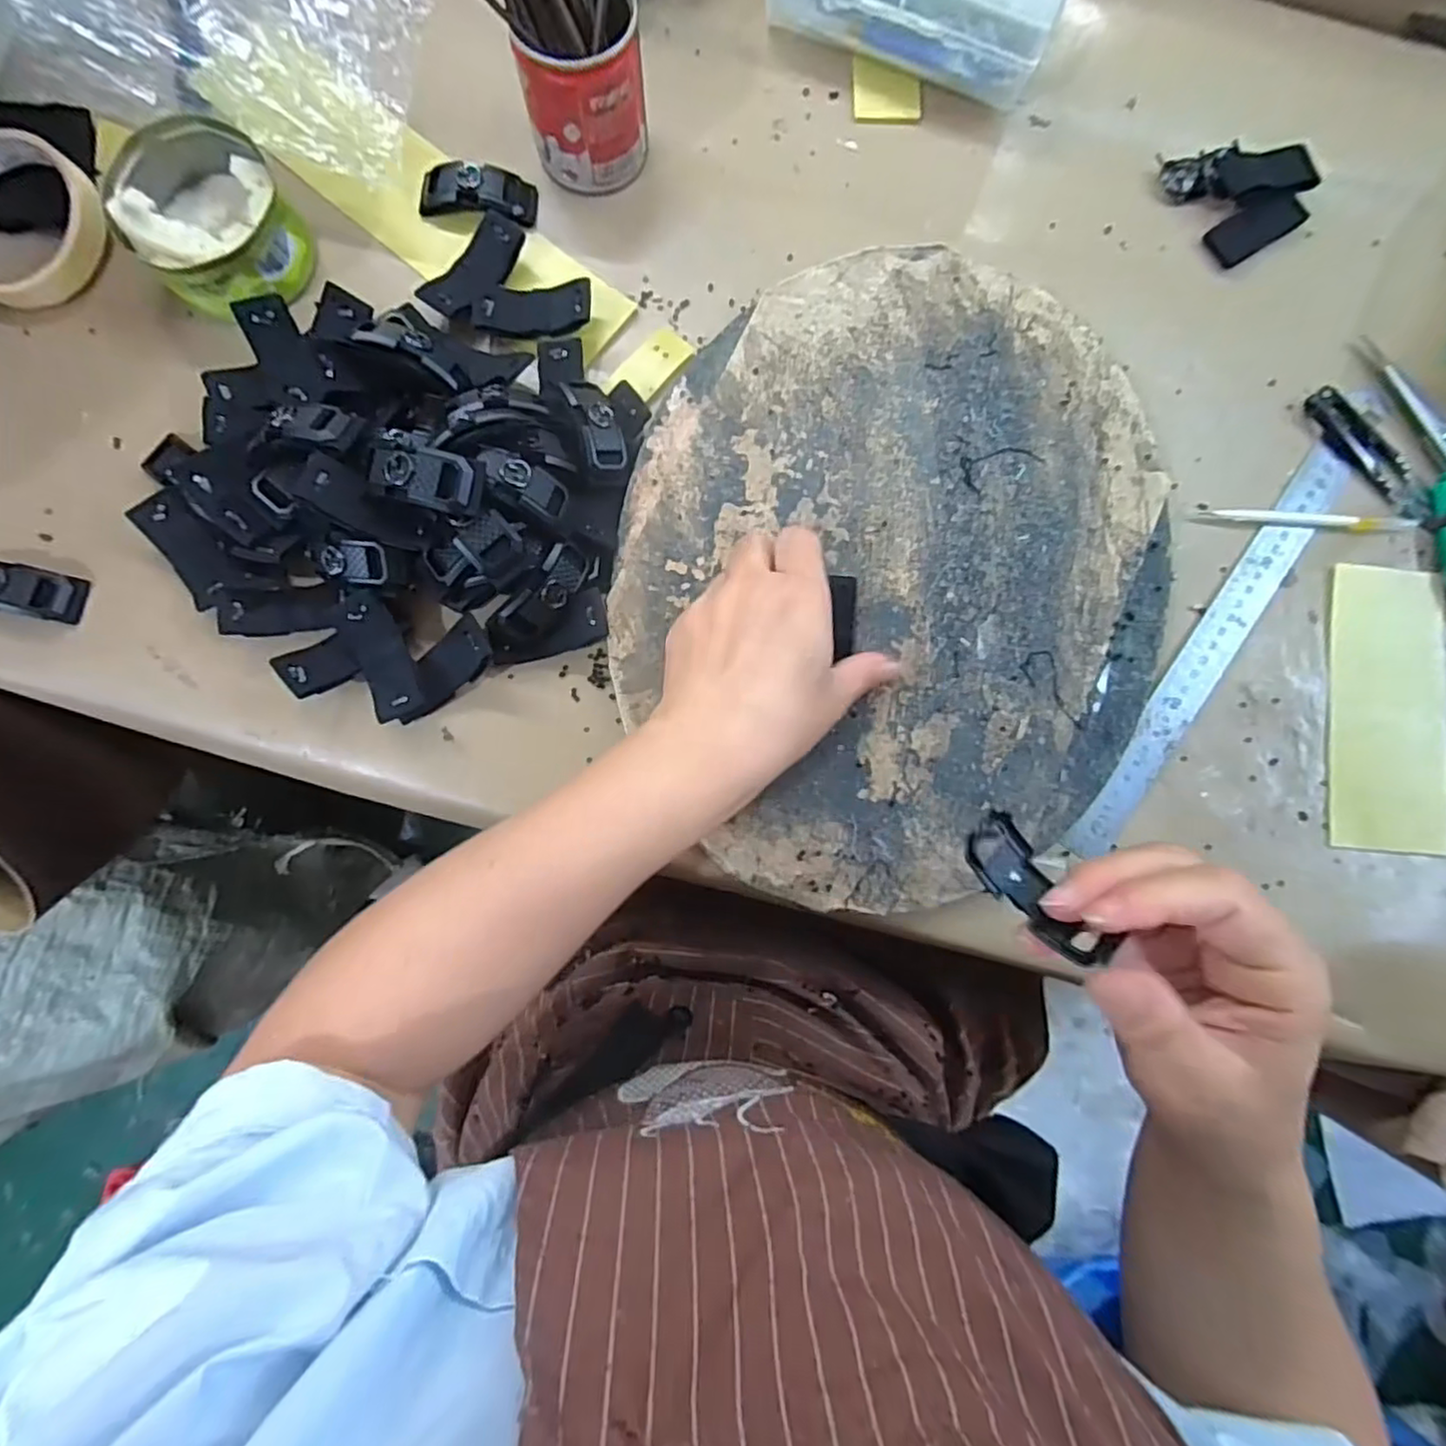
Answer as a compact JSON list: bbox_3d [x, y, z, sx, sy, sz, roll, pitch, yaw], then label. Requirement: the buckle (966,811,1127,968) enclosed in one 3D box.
[{"bbox_3d":[0.106,0.058,0.230,0.024,0.014,0.055,-33,76,-6],"label":"buckle"}]

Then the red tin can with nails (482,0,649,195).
[{"bbox_3d":[-0.077,-0.344,0.348,0.067,0.092,0.063,0,83,-2],"label":"red tin can with nails"}]

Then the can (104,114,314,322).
[{"bbox_3d":[-0.272,-0.268,0.350,0.078,0.037,0.090,-42,87,-6],"label":"can"}]

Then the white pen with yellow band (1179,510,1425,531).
[{"bbox_3d":[0.327,-0.113,0.370,0.126,0.007,0.010,2,83,-2],"label":"white pen with yellow band"}]

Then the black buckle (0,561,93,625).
[{"bbox_3d":[-0.367,-0.070,0.341,0.060,0.013,0.025,12,83,-1],"label":"black buckle"}]

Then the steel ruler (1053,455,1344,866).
[{"bbox_3d":[0.267,-0.042,0.362,0.025,0.005,0.273,35,82,7],"label":"steel ruler"}]

